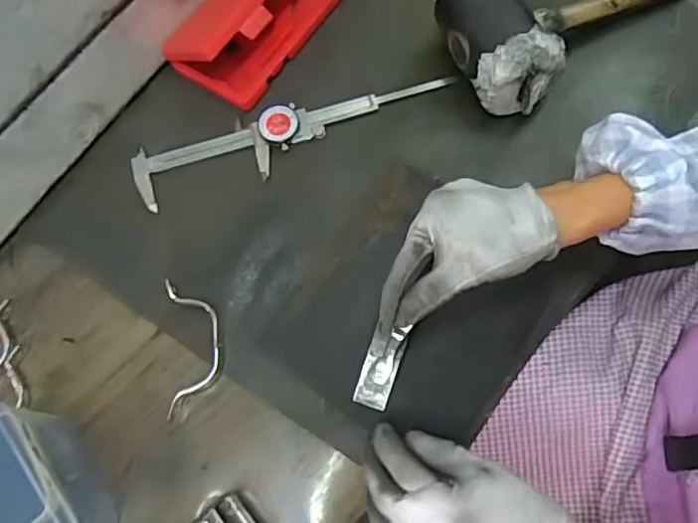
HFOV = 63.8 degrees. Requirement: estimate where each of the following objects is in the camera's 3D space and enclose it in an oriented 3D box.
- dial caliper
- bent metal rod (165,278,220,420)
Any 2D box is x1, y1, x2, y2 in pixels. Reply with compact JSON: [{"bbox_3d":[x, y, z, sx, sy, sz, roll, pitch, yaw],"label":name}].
[{"bbox_3d":[-0.053,-0.120,0.514,0.296,0.015,0.054,-20,70,-1],"label":"dial caliper"},{"bbox_3d":[-0.127,0.067,0.457,0.042,0.013,0.110,-7,70,3],"label":"bent metal rod"}]

